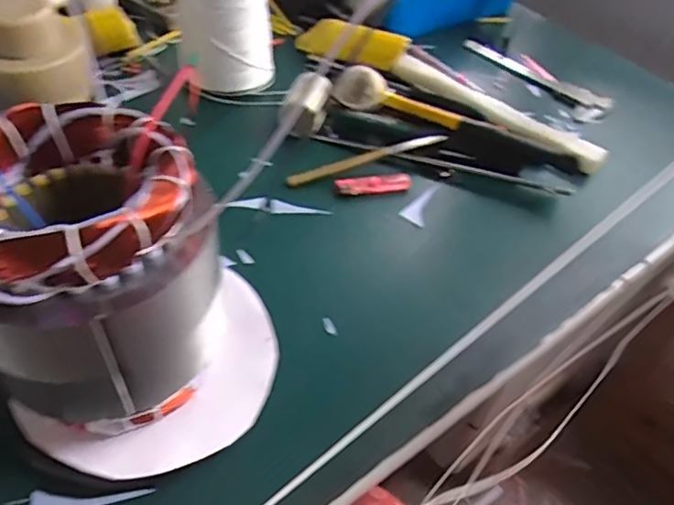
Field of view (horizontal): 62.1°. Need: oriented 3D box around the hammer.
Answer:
[{"bbox_3d":[0.070,-0.178,0.655,0.146,0.038,0.051,19,47,-6],"label":"hammer"}]

